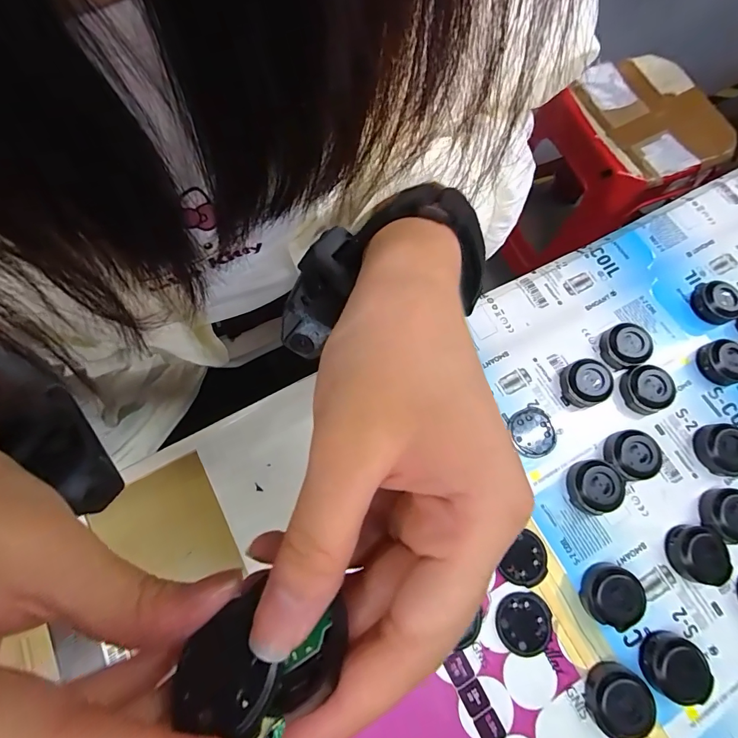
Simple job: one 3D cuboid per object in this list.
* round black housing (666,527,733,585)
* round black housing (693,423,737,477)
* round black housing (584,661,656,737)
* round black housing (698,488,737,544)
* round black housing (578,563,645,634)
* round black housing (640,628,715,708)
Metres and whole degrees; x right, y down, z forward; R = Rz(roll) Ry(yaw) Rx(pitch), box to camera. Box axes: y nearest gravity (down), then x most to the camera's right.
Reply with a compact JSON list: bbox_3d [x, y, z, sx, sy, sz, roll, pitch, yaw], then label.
[{"bbox_3d":[0.186,0.105,0.231,0.029,0.009,0.030,1,71,-2],"label":"round black housing"},{"bbox_3d":[0.219,0.049,0.250,0.026,0.017,0.031,-6,71,-4],"label":"round black housing"},{"bbox_3d":[0.126,0.168,0.206,0.027,0.013,0.030,24,72,7],"label":"round black housing"},{"bbox_3d":[0.209,0.085,0.236,0.029,0.017,0.029,1,71,-2],"label":"round black housing"},{"bbox_3d":[0.130,0.122,0.221,0.029,0.014,0.028,1,71,-2],"label":"round black housing"},{"bbox_3d":[0.158,0.155,0.212,0.030,0.012,0.028,1,71,-2],"label":"round black housing"}]

